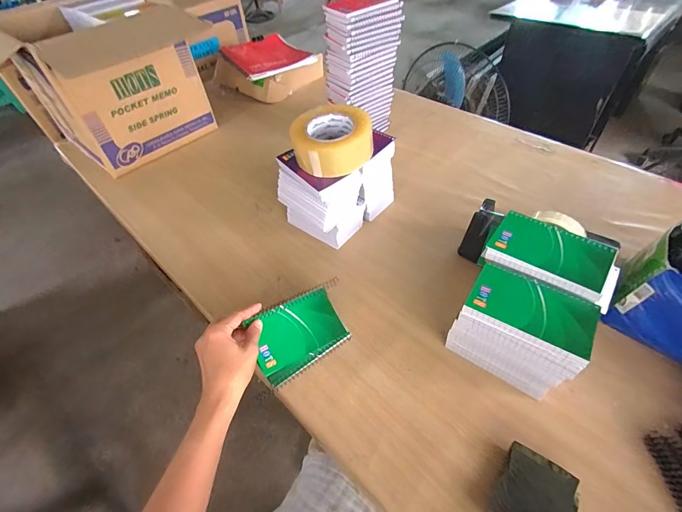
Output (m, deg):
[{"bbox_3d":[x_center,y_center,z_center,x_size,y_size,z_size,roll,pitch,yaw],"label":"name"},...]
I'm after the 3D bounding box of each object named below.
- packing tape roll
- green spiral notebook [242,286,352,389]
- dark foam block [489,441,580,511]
[{"bbox_3d":[-0.014,-0.195,0.578,0.133,0.066,0.120,-3,49,2],"label":"packing tape roll"},{"bbox_3d":[-0.061,0.110,0.501,0.130,0.011,0.102,-25,79,-23],"label":"green spiral notebook"},{"bbox_3d":[0.199,0.257,0.358,0.070,0.031,0.089,26,55,27],"label":"dark foam block"}]

